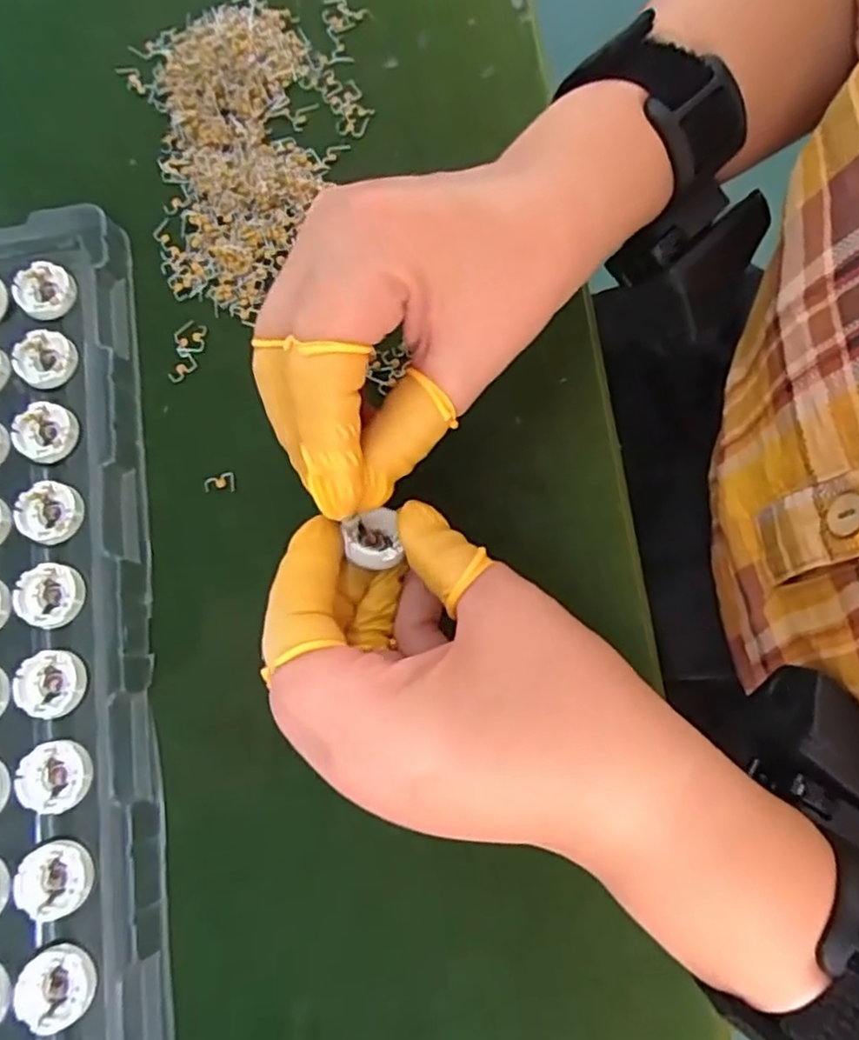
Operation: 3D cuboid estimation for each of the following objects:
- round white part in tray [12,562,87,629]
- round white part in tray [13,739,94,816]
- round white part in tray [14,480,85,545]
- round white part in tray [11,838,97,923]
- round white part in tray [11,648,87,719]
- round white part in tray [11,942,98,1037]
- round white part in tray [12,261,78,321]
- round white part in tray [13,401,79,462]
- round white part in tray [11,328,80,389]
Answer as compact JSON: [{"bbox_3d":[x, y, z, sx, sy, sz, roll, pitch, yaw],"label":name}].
[{"bbox_3d":[-0.138,0.027,0.249,0.024,0.004,0.023,0,75,0],"label":"round white part in tray"},{"bbox_3d":[-0.127,0.087,0.233,0.023,0.004,0.023,0,75,0],"label":"round white part in tray"},{"bbox_3d":[-0.142,-0.003,0.256,0.024,0.004,0.023,0,75,0],"label":"round white part in tray"},{"bbox_3d":[-0.123,0.118,0.225,0.023,0.005,0.023,-10,76,-2],"label":"round white part in tray"},{"bbox_3d":[-0.133,0.057,0.240,0.023,0.004,0.023,0,75,0],"label":"round white part in tray"},{"bbox_3d":[-0.119,0.148,0.217,0.024,0.004,0.023,0,75,0],"label":"round white part in tray"},{"bbox_3d":[-0.156,-0.094,0.280,0.023,0.006,0.023,0,75,0],"label":"round white part in tray"},{"bbox_3d":[-0.147,-0.034,0.265,0.023,0.004,0.023,0,75,0],"label":"round white part in tray"},{"bbox_3d":[-0.152,-0.064,0.272,0.024,0.004,0.023,-17,76,-4],"label":"round white part in tray"}]

